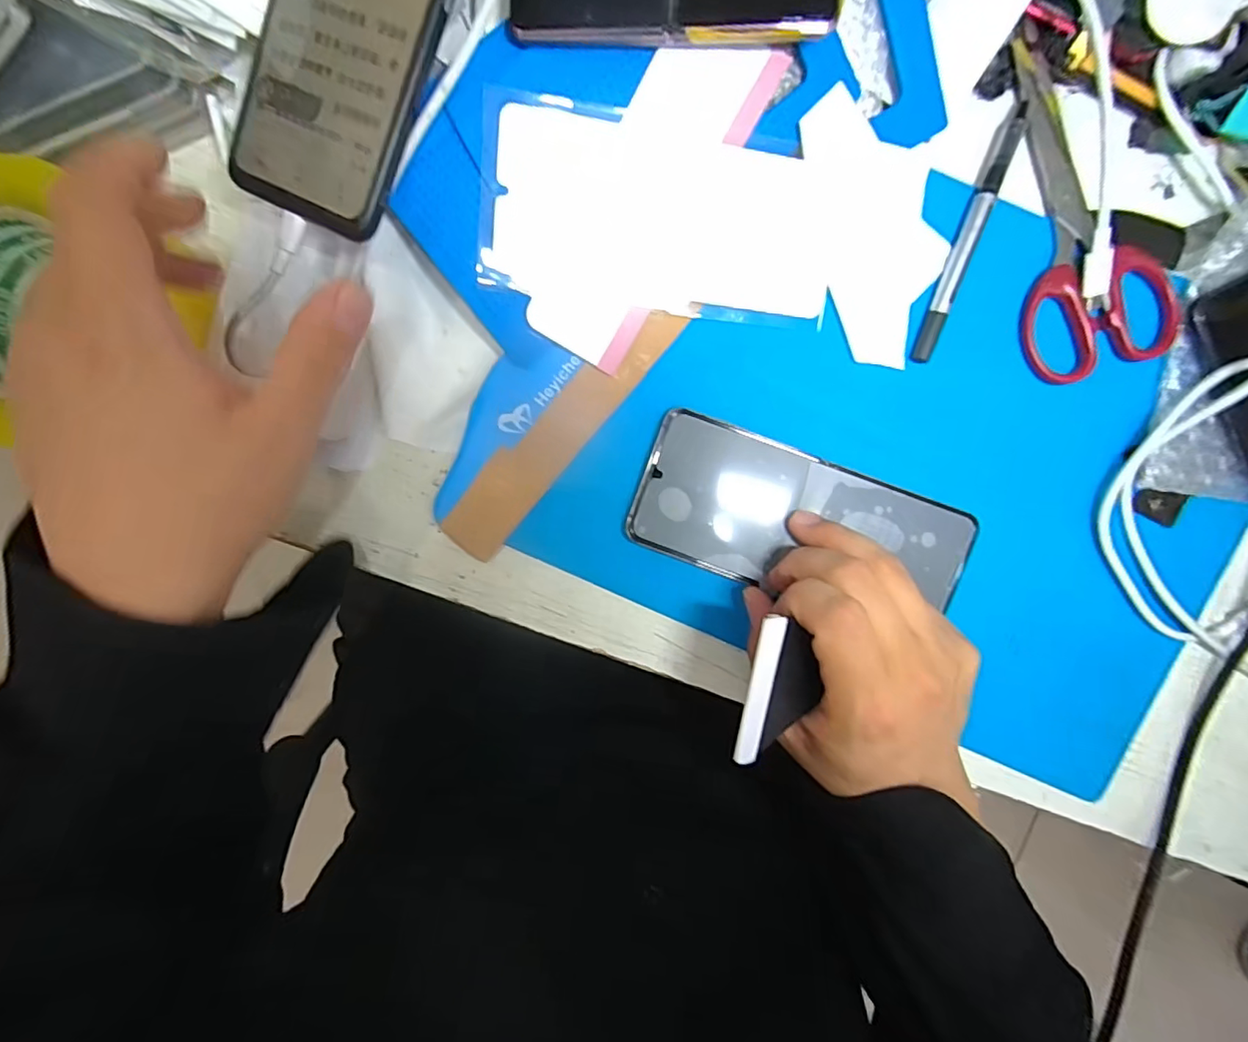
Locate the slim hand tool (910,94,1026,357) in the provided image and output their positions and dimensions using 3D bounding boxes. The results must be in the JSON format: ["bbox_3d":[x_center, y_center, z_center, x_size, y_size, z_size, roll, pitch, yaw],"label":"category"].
[{"bbox_3d":[0.164,-0.135,0.268,0.010,0.009,0.121,18,95,1],"label":"slim hand tool"}]

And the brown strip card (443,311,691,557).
[{"bbox_3d":[-0.032,-0.047,0.288,0.031,0.004,0.157,40,94,-10],"label":"brown strip card"}]

